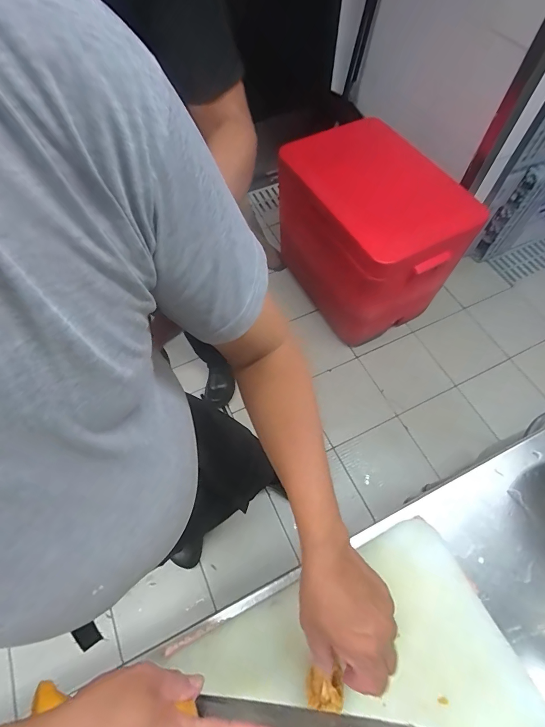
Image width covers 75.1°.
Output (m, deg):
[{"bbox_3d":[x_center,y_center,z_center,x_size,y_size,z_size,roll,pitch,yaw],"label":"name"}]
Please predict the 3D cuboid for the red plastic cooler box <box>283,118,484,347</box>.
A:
[{"bbox_3d":[0.365,-0.486,1.451,0.484,0.484,0.627,-30,66,-15],"label":"red plastic cooler box"}]

